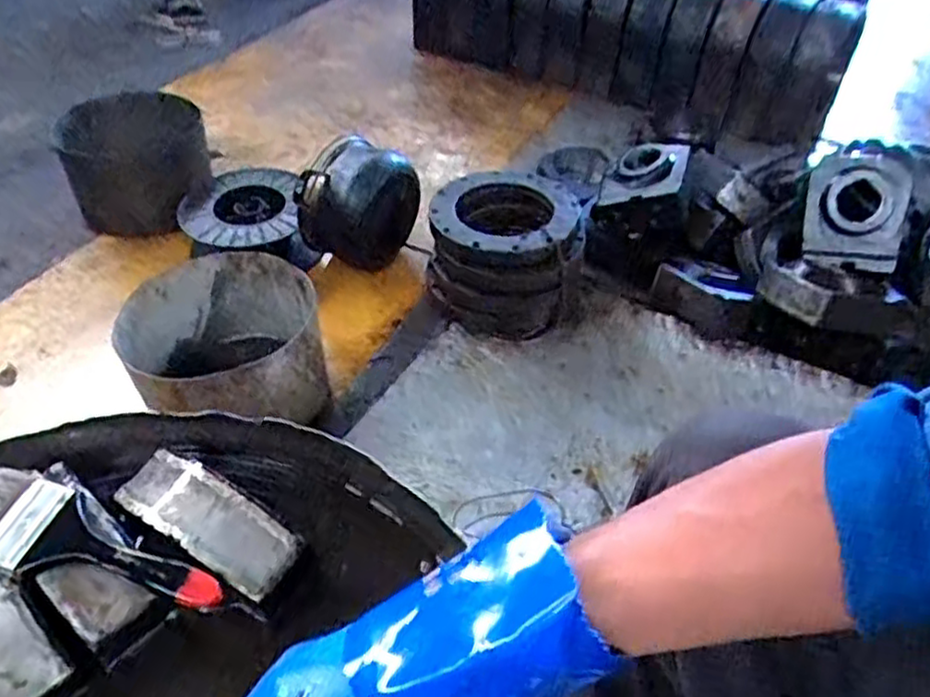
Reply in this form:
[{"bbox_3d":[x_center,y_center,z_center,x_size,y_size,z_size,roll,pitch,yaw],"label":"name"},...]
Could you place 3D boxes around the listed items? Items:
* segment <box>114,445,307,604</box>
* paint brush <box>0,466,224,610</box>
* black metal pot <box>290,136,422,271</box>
[{"bbox_3d":[-0.206,0.132,0.578,0.159,0.027,0.056,25,48,20],"label":"segment"},{"bbox_3d":[-0.273,0.143,0.535,0.204,0.025,0.066,13,45,9],"label":"paint brush"},{"bbox_3d":[-0.197,-0.274,1.413,0.184,0.189,0.176,3,44,-3],"label":"black metal pot"}]

